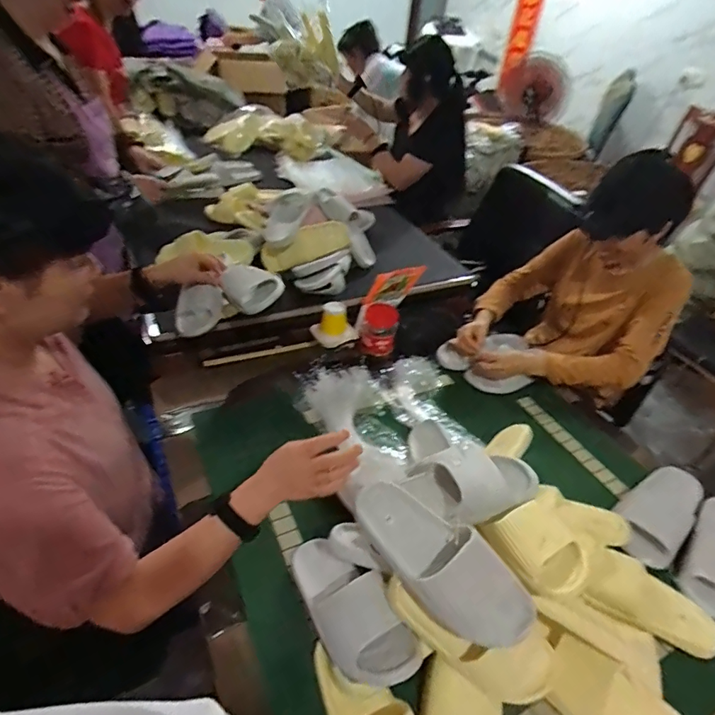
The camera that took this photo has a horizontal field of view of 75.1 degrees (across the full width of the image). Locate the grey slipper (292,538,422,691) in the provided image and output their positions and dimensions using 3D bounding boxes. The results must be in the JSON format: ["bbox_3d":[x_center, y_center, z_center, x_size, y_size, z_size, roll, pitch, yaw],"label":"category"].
[{"bbox_3d":[-0.026,0.353,0.683,0.103,0.071,0.261,-21,32,-30],"label":"grey slipper"}]

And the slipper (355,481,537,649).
[{"bbox_3d":[0.112,0.272,0.630,0.263,0.080,0.117,36,89,20],"label":"slipper"}]

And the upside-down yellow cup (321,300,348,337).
[{"bbox_3d":[-0.060,-0.103,1.221,0.066,0.070,0.067,2,40,-6],"label":"upside-down yellow cup"}]

